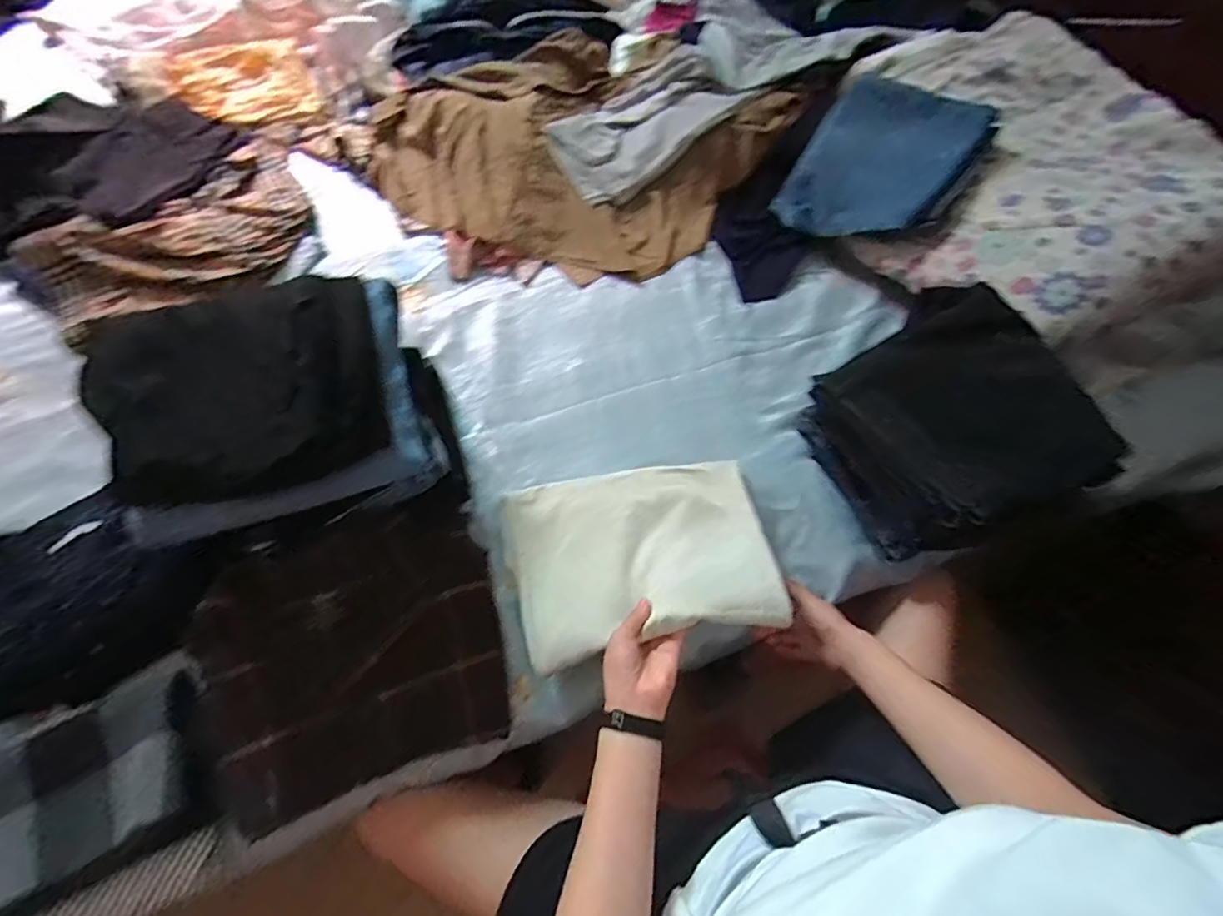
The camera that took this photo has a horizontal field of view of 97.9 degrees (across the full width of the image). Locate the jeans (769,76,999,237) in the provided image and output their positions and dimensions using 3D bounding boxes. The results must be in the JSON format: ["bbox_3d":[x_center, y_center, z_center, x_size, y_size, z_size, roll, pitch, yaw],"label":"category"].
[{"bbox_3d":[0.391,-0.431,0.783,0.238,0.045,0.229,38,108,31],"label":"jeans"}]

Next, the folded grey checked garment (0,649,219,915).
[{"bbox_3d":[-0.490,0.305,0.480,0.224,0.037,0.152,-25,69,-12],"label":"folded grey checked garment"}]

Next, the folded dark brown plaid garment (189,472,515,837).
[{"bbox_3d":[-0.265,0.207,0.563,0.296,0.064,0.266,-25,72,-11],"label":"folded dark brown plaid garment"}]

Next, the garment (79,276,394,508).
[{"bbox_3d":[-0.348,-0.070,0.509,0.236,0.058,0.208,-19,68,-10],"label":"garment"}]

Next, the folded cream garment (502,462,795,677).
[{"bbox_3d":[0.033,0.096,0.596,0.294,0.045,0.239,-12,47,-3],"label":"folded cream garment"}]

